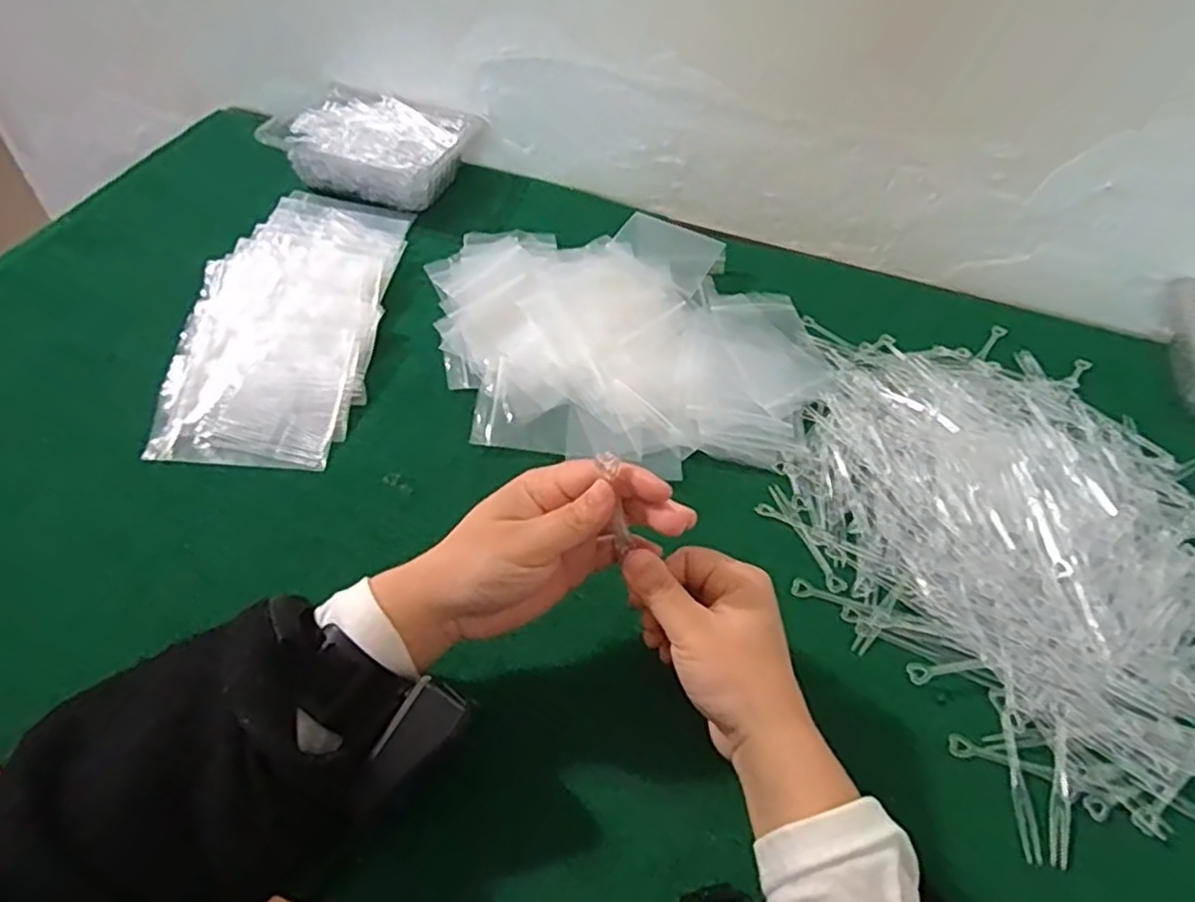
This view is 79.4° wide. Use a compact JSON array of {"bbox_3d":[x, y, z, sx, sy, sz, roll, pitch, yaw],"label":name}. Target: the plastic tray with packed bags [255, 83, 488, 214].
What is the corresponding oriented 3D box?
[{"bbox_3d":[-0.212,-0.296,0.695,0.173,0.051,0.118,17,51,9],"label":"plastic tray with packed bags"}]

